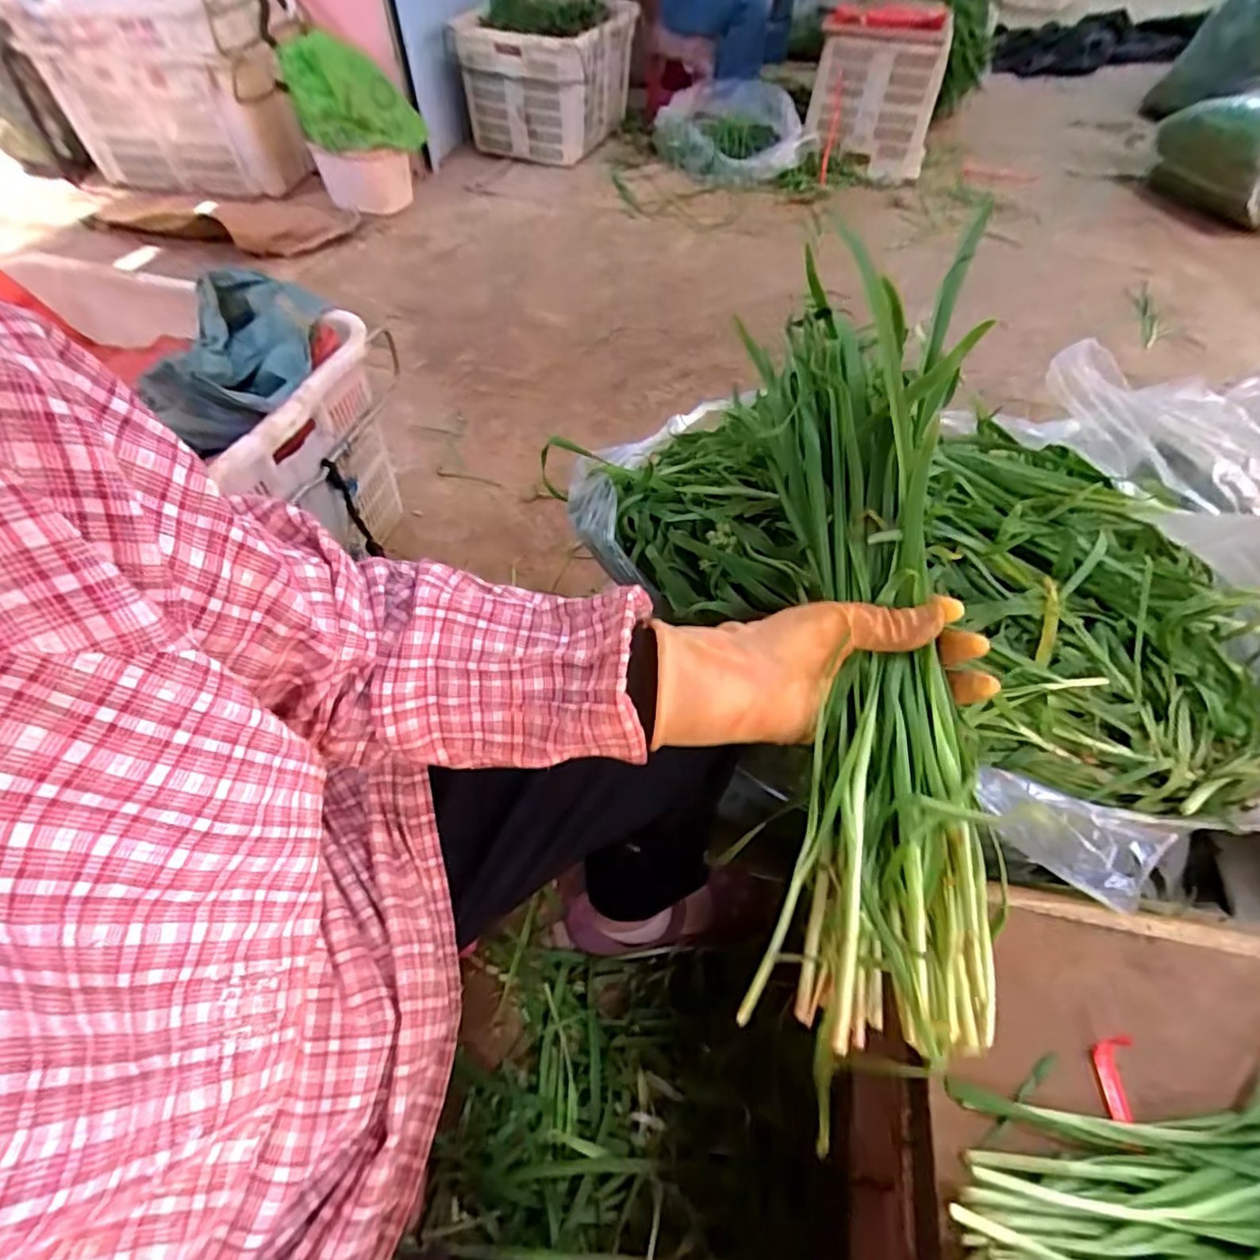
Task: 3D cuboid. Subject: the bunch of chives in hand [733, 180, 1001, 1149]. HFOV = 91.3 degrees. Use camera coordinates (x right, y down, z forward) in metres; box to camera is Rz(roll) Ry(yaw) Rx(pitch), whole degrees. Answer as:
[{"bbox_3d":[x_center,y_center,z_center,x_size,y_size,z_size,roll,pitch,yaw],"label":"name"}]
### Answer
[{"bbox_3d":[0.124,-0.009,0.343,0.101,0.120,0.451,2,77,0],"label":"bunch of chives in hand"}]

